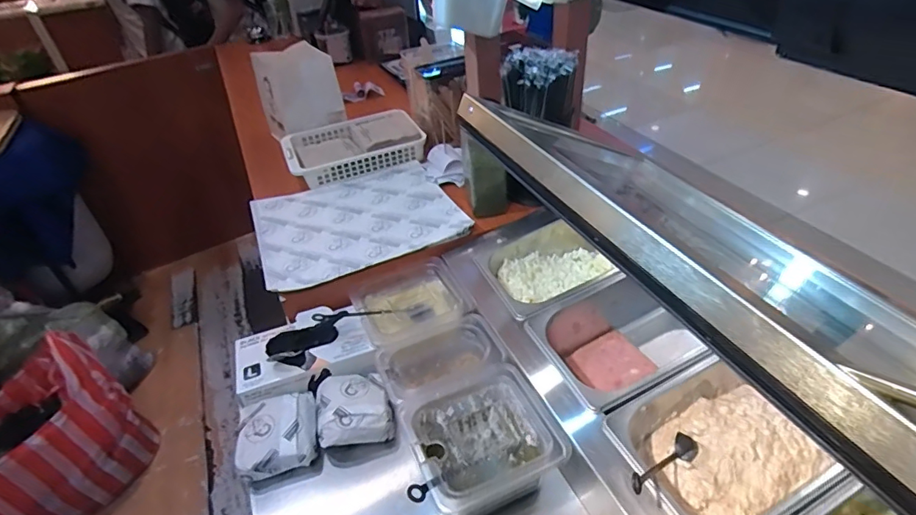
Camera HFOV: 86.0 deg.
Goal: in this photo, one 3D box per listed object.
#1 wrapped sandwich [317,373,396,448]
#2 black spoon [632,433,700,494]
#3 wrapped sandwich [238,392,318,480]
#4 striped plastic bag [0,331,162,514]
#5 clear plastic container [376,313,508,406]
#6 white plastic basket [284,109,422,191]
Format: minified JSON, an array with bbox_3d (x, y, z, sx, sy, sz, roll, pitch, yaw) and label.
[{"bbox_3d":[-0.154,0.219,0.724,0.108,0.046,0.108,-12,40,-7],"label":"wrapped sandwich"},{"bbox_3d":[0.233,0.231,0.547,0.027,0.029,0.180,31,13,36],"label":"black spoon"},{"bbox_3d":[-0.257,0.248,0.701,0.110,0.037,0.109,-16,41,-12],"label":"wrapped sandwich"},{"bbox_3d":[-1.173,0.514,1.412,0.401,0.433,0.283,-34,47,-29],"label":"striped plastic bag"},{"bbox_3d":[-0.025,0.162,0.729,0.173,0.072,0.117,-22,42,-19],"label":"clear plastic container"},{"bbox_3d":[-0.243,-0.262,1.136,0.300,0.061,0.209,-17,41,-13],"label":"white plastic basket"}]

